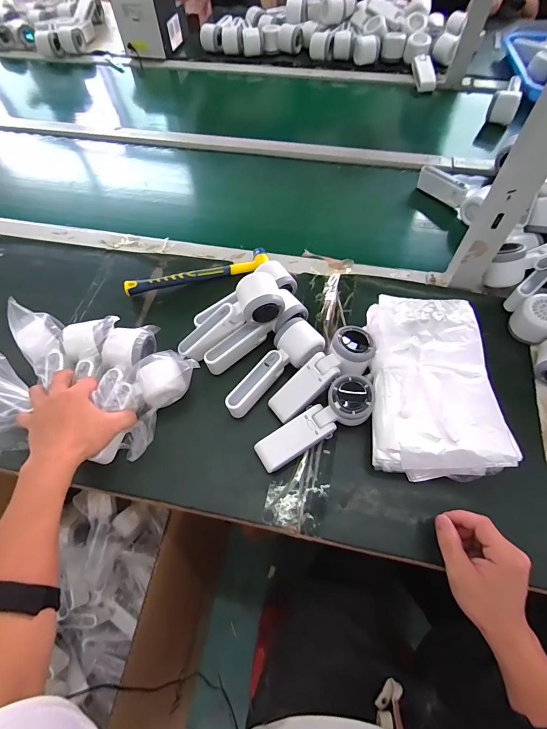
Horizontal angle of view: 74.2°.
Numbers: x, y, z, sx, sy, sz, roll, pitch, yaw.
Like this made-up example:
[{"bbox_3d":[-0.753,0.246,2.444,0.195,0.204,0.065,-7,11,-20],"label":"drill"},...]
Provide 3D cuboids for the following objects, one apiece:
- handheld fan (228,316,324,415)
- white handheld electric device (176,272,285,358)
[{"bbox_3d":[-0.003,0.006,0.513,0.163,0.050,0.063,-41,68,-18],"label":"handheld fan"},{"bbox_3d":[-0.063,-0.064,0.515,0.165,0.053,0.062,-33,66,11],"label":"white handheld electric device"}]

